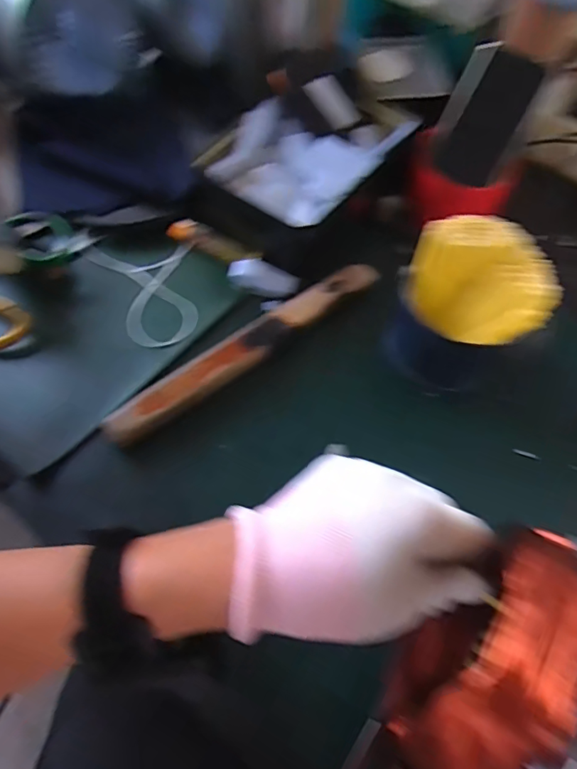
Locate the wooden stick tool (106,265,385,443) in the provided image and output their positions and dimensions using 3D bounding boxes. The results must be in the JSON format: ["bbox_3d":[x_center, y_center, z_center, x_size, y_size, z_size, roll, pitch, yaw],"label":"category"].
[{"bbox_3d":[-0.031,-0.035,0.442,0.277,0.025,0.032,-36,68,-18],"label":"wooden stick tool"}]

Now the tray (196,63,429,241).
[{"bbox_3d":[0.021,-0.235,0.514,0.152,0.051,0.215,36,68,17],"label":"tray"}]

